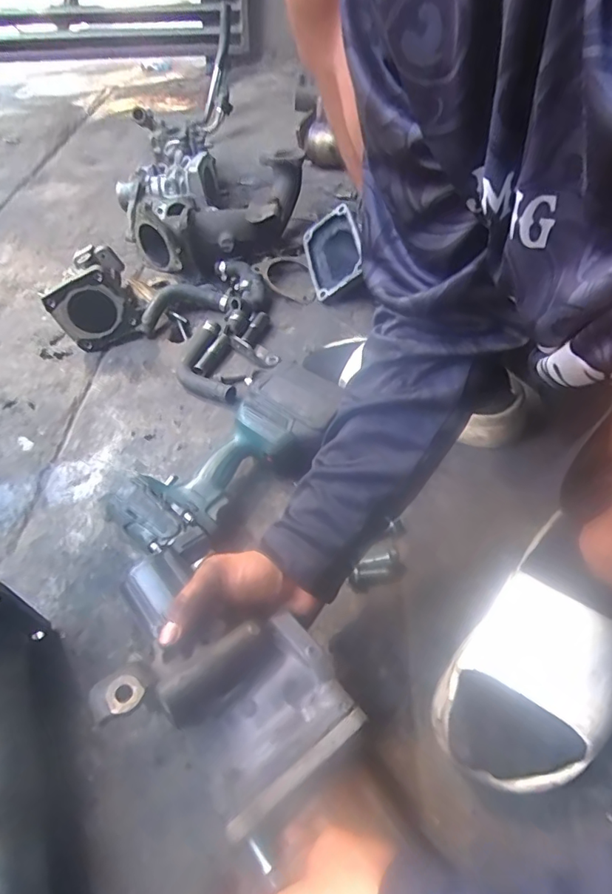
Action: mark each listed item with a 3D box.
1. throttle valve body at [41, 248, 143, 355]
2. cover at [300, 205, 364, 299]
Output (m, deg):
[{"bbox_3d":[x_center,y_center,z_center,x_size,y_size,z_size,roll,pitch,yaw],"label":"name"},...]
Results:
[{"bbox_3d":[-0.335,-0.235,0.796,0.117,0.113,0.124,-20,50,-12],"label":"throttle valve body"},{"bbox_3d":[0.044,-0.321,0.844,0.099,0.024,0.157,-26,62,28],"label":"cover"}]

